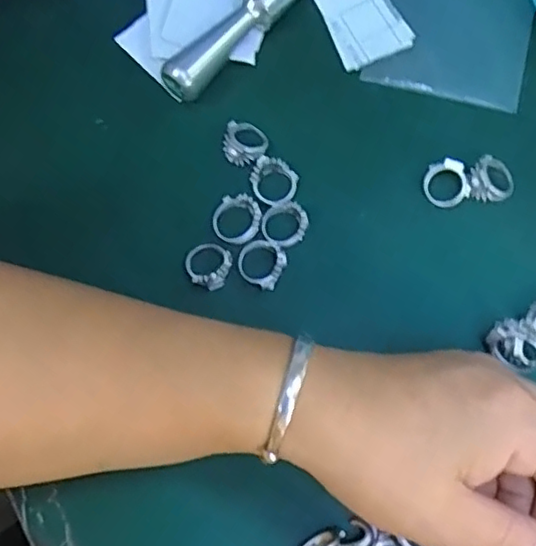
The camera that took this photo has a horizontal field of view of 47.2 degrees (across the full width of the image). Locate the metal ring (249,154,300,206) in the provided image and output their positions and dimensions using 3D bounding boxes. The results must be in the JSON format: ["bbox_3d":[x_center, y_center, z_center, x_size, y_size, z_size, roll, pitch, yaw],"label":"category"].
[{"bbox_3d":[0.003,-0.046,0.296,0.022,0.005,0.025,19,74,8],"label":"metal ring"}]

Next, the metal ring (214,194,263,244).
[{"bbox_3d":[-0.015,-0.026,0.292,0.022,0.006,0.023,30,76,11],"label":"metal ring"}]

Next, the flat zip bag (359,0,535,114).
[{"bbox_3d":[0.103,-0.148,0.327,0.078,0.006,0.122,15,75,5],"label":"flat zip bag"}]

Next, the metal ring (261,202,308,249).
[{"bbox_3d":[0.008,-0.024,0.290,0.021,0.007,0.021,-1,73,2],"label":"metal ring"}]

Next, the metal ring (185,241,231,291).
[{"bbox_3d":[-0.028,-0.005,0.287,0.022,0.008,0.022,-1,73,2],"label":"metal ring"}]

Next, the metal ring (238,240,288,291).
[{"bbox_3d":[-0.003,-0.005,0.286,0.021,0.007,0.021,-1,73,2],"label":"metal ring"}]

